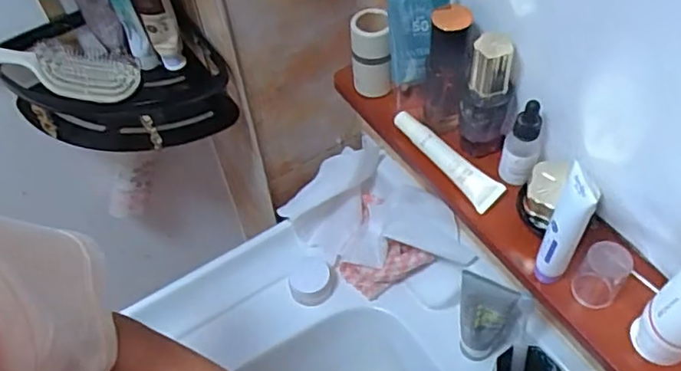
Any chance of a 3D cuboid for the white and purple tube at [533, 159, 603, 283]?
[{"bbox_3d":[0.153,0.032,0.410,0.022,0.116,0.019,22,58,20],"label":"white and purple tube"}]

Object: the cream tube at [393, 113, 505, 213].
[{"bbox_3d":[0.090,-0.024,0.514,0.022,0.020,0.114,-32,57,-18],"label":"cream tube"}]

